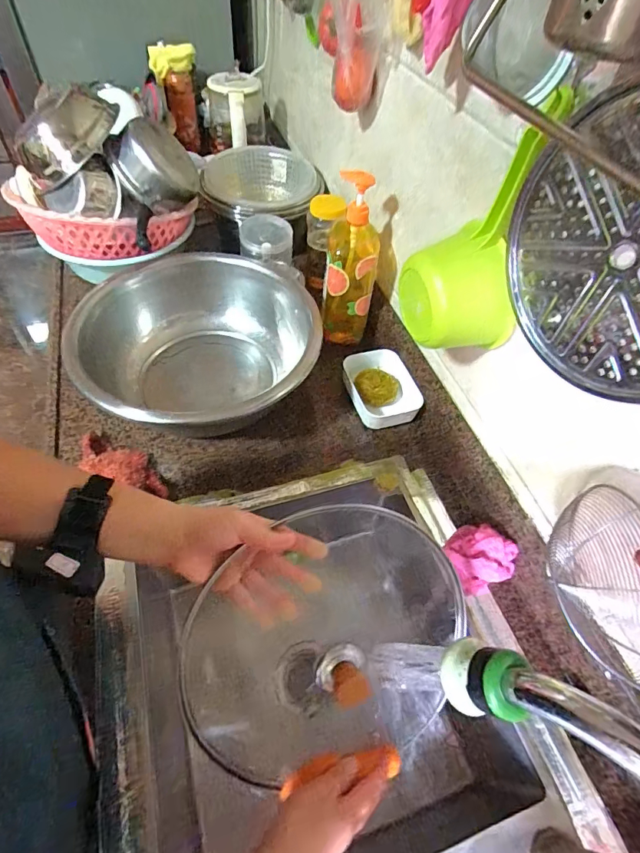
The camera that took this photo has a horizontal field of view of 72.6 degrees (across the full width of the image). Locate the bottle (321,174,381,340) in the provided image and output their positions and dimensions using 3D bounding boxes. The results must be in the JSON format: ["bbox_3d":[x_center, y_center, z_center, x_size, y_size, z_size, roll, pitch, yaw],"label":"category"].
[{"bbox_3d":[0.054,-0.290,0.769,0.093,0.277,0.108,6,54,0],"label":"bottle"}]

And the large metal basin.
[{"bbox_3d":[-0.197,-0.124,0.730,0.349,0.132,0.367,-8,55,-9],"label":"large metal basin"}]

